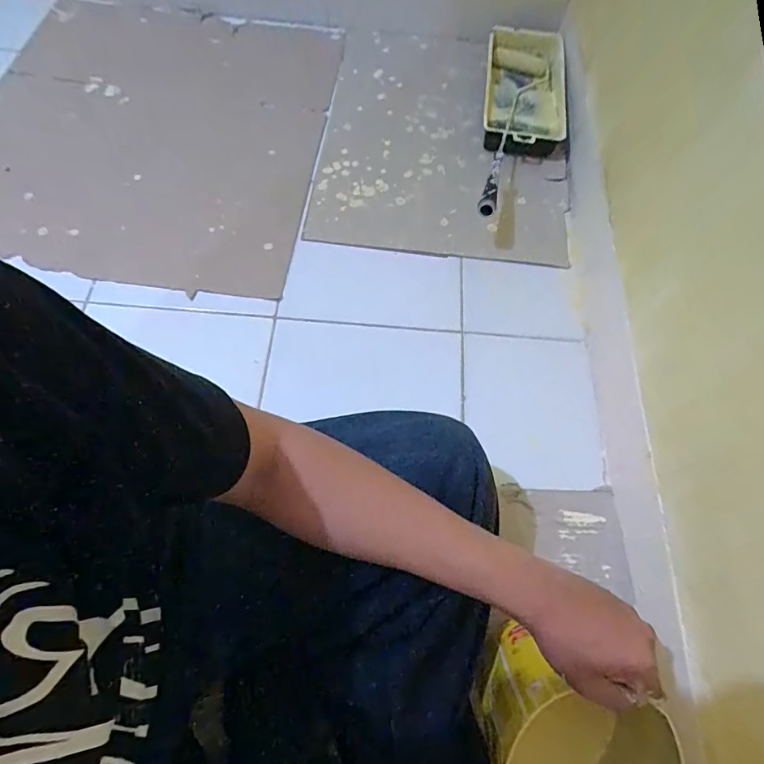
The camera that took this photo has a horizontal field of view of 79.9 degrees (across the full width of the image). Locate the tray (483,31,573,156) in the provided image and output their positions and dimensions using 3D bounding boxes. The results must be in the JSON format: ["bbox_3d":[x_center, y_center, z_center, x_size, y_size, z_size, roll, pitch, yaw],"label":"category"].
[{"bbox_3d":[0.279,-0.558,0.888,0.162,0.058,0.343,7,67,2],"label":"tray"}]

